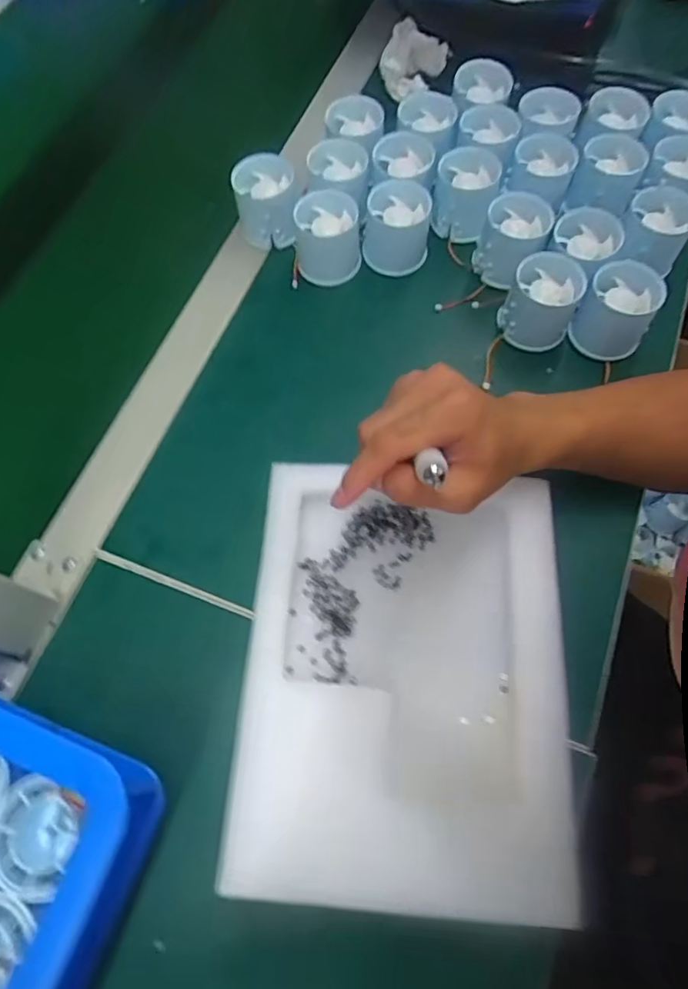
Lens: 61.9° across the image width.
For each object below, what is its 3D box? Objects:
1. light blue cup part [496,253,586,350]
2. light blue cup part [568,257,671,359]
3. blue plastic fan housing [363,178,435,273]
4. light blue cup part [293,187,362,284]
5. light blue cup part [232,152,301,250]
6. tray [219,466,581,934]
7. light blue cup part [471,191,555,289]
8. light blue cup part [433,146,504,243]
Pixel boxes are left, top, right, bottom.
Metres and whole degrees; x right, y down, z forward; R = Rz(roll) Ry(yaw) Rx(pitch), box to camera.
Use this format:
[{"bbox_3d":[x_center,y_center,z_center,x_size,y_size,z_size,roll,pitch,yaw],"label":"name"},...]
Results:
[{"bbox_3d":[0.153,-0.148,0.445,0.051,0.049,0.057,28,71,13],"label":"light blue cup part"},{"bbox_3d":[0.208,-0.139,0.438,0.053,0.052,0.054,27,71,13],"label":"light blue cup part"},{"bbox_3d":[0.044,-0.222,0.476,0.051,0.055,0.046,10,68,7],"label":"blue plastic fan housing"},{"bbox_3d":[-0.014,-0.212,0.476,0.054,0.051,0.051,1,67,3],"label":"light blue cup part"},{"bbox_3d":[-0.064,-0.249,0.490,0.055,0.053,0.054,-11,67,-2],"label":"light blue cup part"},{"bbox_3d":[0.036,0.106,0.354,0.188,0.044,0.238,3,67,4],"label":"tray"},{"bbox_3d":[0.139,-0.211,0.469,0.048,0.046,0.062,25,71,12],"label":"light blue cup part"},{"bbox_3d":[0.102,-0.251,0.486,0.051,0.051,0.056,9,68,6],"label":"light blue cup part"}]

